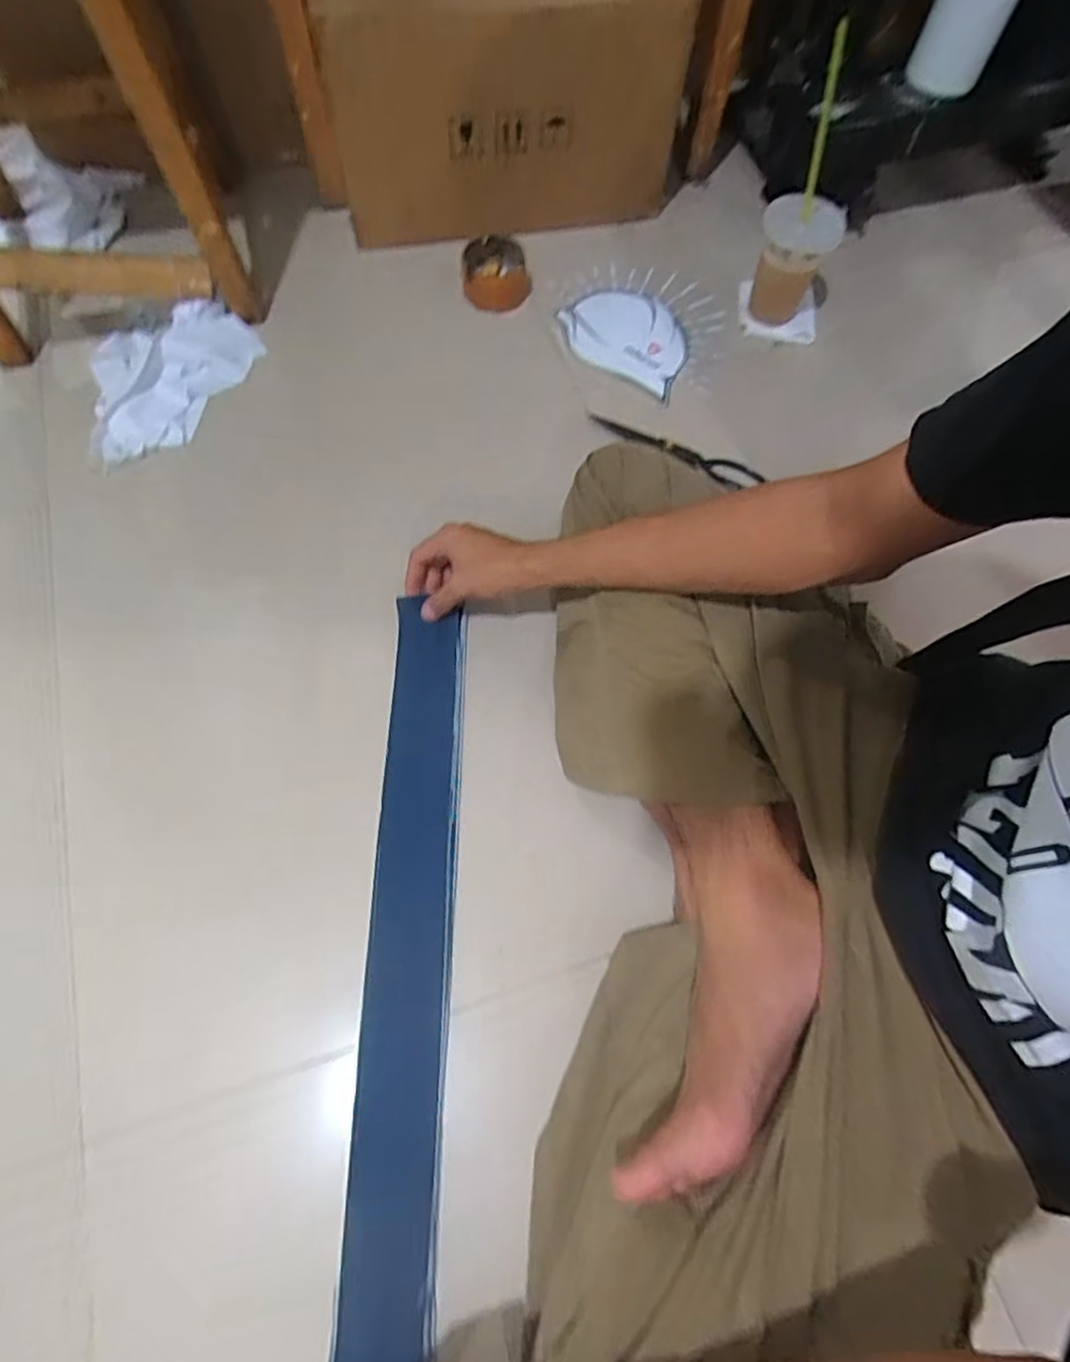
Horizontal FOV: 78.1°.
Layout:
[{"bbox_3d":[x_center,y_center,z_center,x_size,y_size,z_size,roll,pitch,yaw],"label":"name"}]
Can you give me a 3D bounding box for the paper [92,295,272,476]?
[{"bbox_3d":[-0.404,-0.343,0.749,0.183,0.031,0.193,-15,68,-8],"label":"paper"}]

